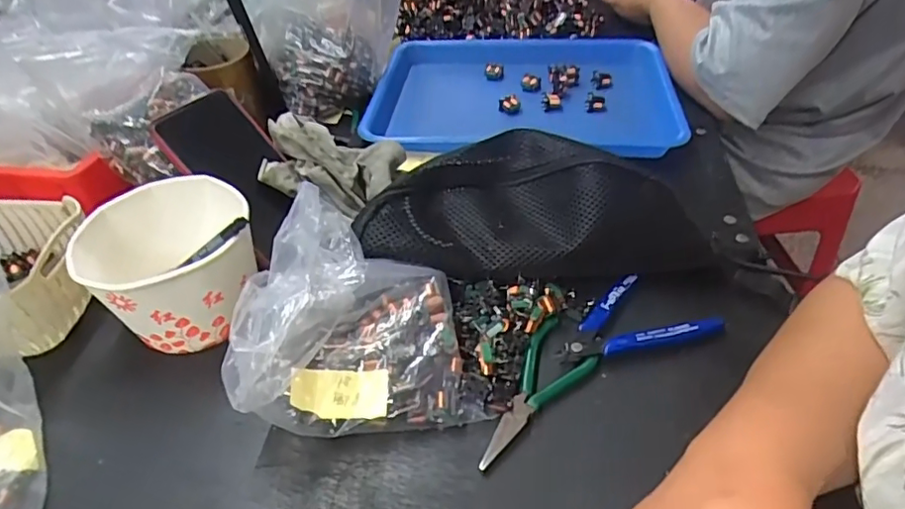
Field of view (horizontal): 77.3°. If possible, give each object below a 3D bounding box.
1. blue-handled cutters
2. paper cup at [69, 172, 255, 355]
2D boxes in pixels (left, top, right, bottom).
[{"bbox_3d":[0.130,0.044,0.416,0.119,0.014,0.063,-8,42,-6],"label":"blue-handled cutters"},{"bbox_3d":[-0.205,0.011,0.428,0.114,0.093,0.106,-20,45,-19],"label":"paper cup"}]

